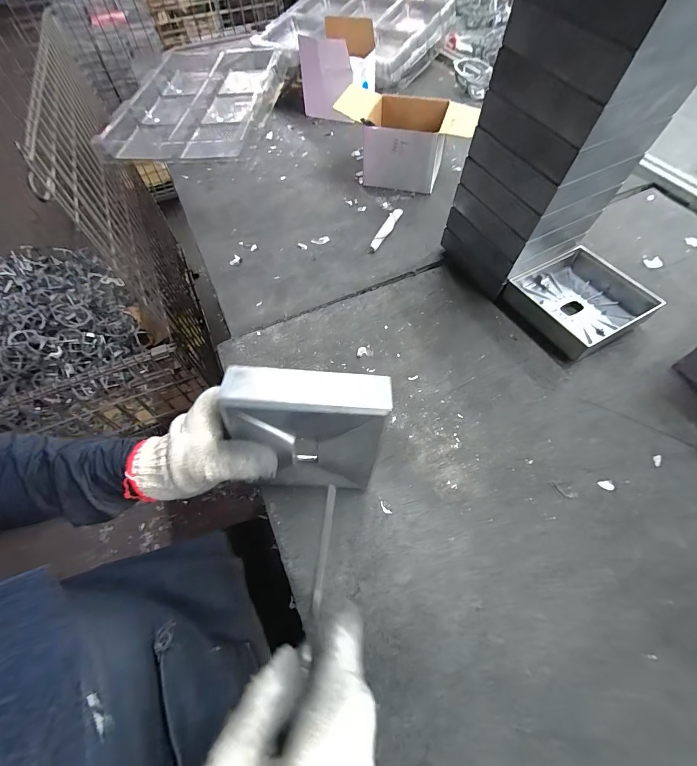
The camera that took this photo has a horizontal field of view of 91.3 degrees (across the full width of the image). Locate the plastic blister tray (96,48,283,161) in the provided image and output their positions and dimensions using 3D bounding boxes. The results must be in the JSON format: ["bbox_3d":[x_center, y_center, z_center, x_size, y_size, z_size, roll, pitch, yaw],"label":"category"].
[{"bbox_3d":[-0.365,-0.685,0.825,0.361,0.058,0.454,6,60,6],"label":"plastic blister tray"}]

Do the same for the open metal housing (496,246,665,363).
[{"bbox_3d":[0.311,-0.112,0.463,0.153,0.039,0.141,-31,62,-15],"label":"open metal housing"}]

